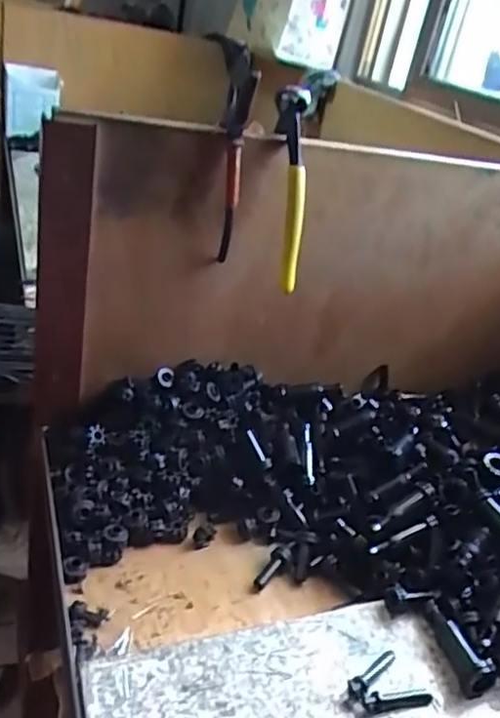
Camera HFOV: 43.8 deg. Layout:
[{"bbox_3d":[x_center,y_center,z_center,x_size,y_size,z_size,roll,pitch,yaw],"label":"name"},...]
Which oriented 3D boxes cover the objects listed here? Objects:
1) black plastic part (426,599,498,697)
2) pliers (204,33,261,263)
[{"bbox_3d":[0.146,0.194,0.430,0.020,0.022,0.068,5,30,-14],"label":"black plastic part"},{"bbox_3d":[-0.017,-0.153,0.480,0.030,0.165,0.049,7,29,-10],"label":"pliers"}]

